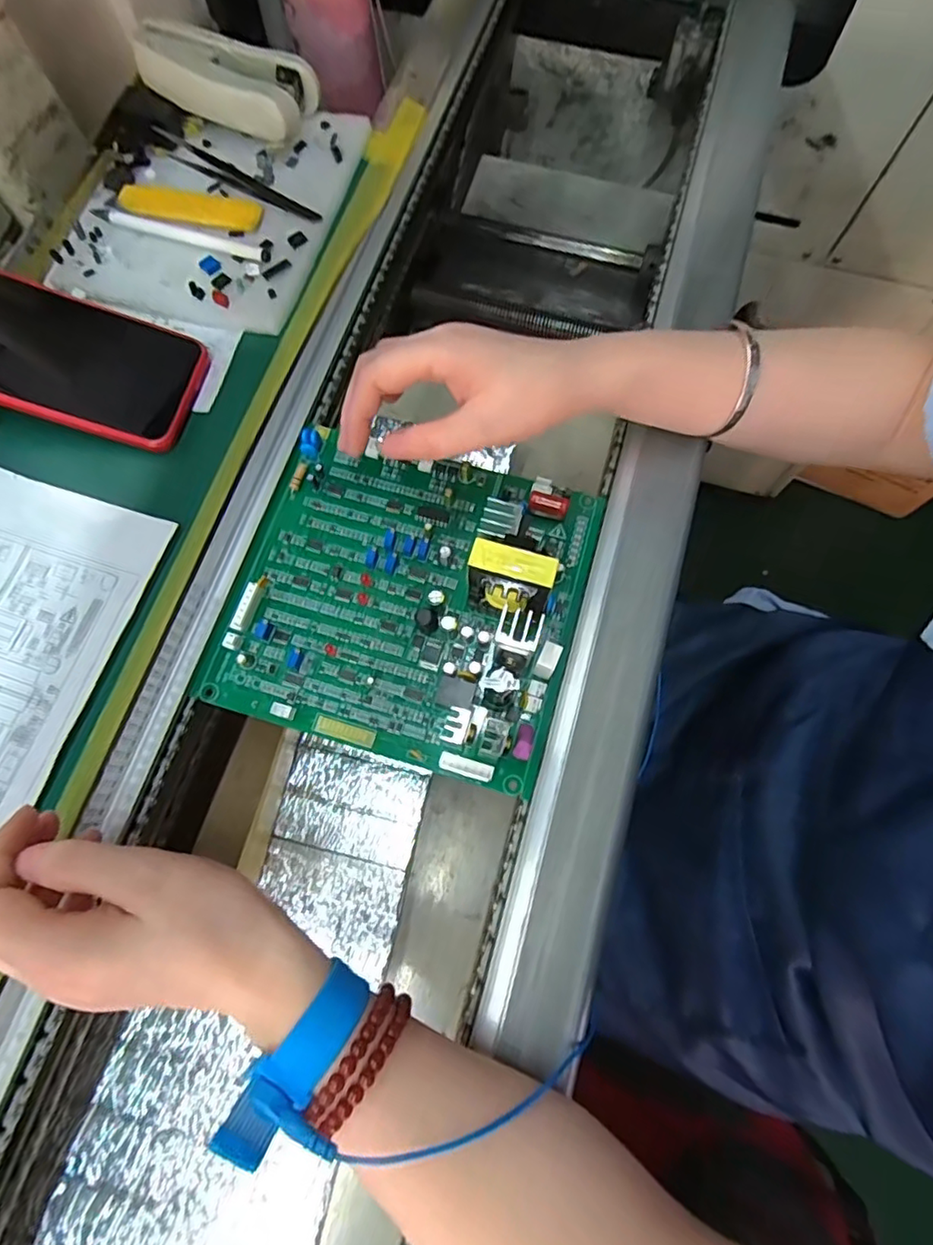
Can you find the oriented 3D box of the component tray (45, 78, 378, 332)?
[{"bbox_3d":[-0.167,-0.281,0.385,0.161,0.017,0.178,14,74,2],"label":"component tray"}]

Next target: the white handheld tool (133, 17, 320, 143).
[{"bbox_3d":[-0.161,-0.362,0.393,0.111,0.032,0.048,22,74,6],"label":"white handheld tool"}]

